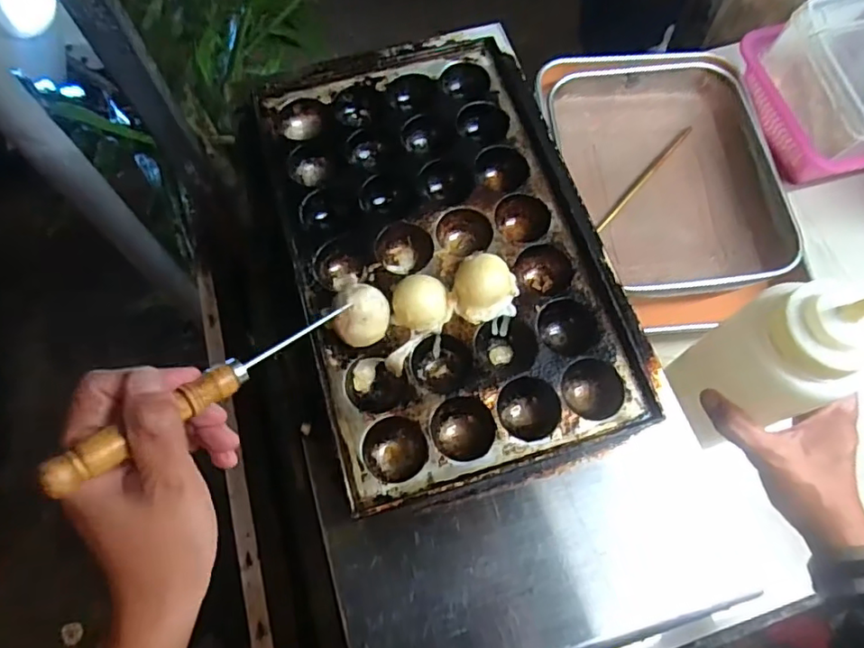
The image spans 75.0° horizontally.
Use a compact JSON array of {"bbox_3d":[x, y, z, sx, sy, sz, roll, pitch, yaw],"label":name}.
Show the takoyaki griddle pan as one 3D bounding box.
[{"bbox_3d":[0.004,-0.063,0.407,0.220,0.036,0.347,-15,71,-7],"label":"takoyaki griddle pan"}]

